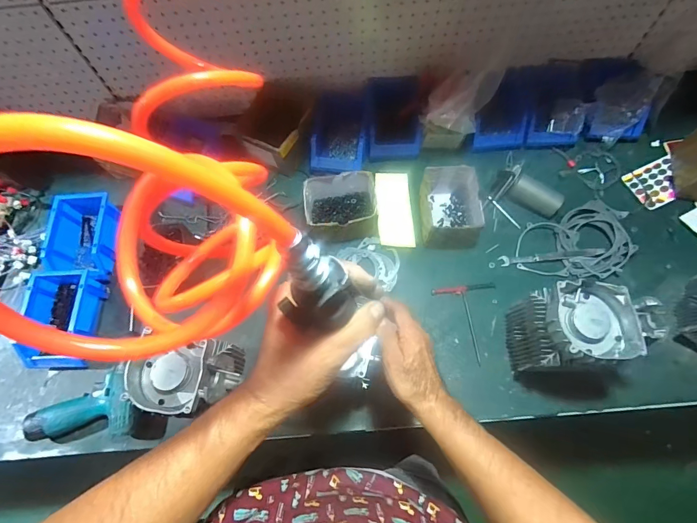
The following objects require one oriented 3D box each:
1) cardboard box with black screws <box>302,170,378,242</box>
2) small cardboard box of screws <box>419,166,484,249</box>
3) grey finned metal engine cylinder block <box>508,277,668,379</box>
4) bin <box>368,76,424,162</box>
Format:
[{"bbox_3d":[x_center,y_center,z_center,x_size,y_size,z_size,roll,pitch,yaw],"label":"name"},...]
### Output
[{"bbox_3d":[-0.016,-0.115,0.801,0.155,0.099,0.132,-14,71,-4],"label":"cardboard box with black screws"},{"bbox_3d":[0.213,-0.113,0.789,0.111,0.099,0.162,-4,70,0],"label":"small cardboard box of screws"},{"bbox_3d":[0.368,0.117,0.626,0.132,0.200,0.122,-2,70,0],"label":"grey finned metal engine cylinder block"},{"bbox_3d":[0.104,-0.326,0.842,0.126,0.121,0.144,1,70,1],"label":"bin"}]

